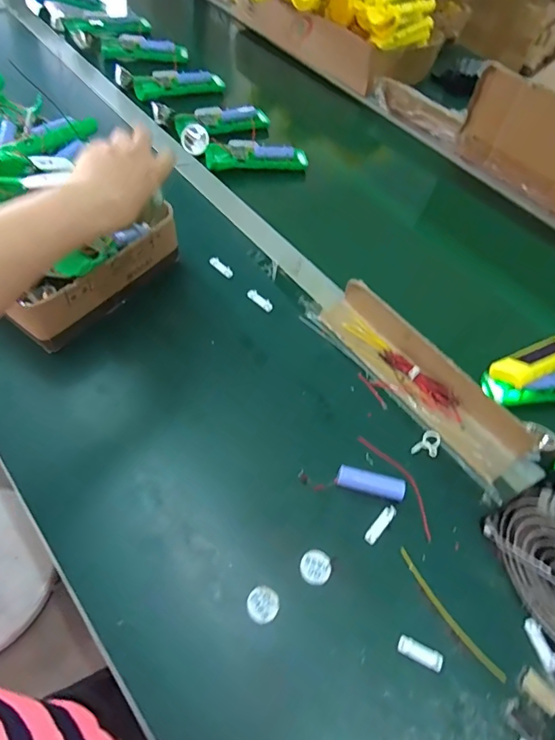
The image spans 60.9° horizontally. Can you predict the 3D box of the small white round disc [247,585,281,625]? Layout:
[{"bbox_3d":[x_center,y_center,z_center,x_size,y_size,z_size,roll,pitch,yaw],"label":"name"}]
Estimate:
[{"bbox_3d":[-0.012,0.202,0.409,0.027,0.004,0.027,3,55,-5],"label":"small white round disc"}]

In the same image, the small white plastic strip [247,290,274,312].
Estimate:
[{"bbox_3d":[-0.022,-0.089,0.601,0.040,0.004,0.016,39,59,18],"label":"small white plastic strip"}]

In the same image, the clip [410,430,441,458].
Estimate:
[{"bbox_3d":[0.162,0.080,0.502,0.023,0.004,0.038,40,60,19],"label":"clip"}]

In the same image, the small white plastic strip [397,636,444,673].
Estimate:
[{"bbox_3d":[0.120,0.237,0.395,0.037,0.004,0.014,25,56,10],"label":"small white plastic strip"}]

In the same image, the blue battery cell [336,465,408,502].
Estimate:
[{"bbox_3d":[0.093,0.114,0.470,0.066,0.016,0.021,15,55,3],"label":"blue battery cell"}]

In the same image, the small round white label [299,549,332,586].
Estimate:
[{"bbox_3d":[0.035,0.178,0.427,0.027,0.004,0.028,3,55,-5],"label":"small round white label"}]

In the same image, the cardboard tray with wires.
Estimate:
[{"bbox_3d":[0.158,-0.001,0.536,0.064,0.044,0.277,-32,65,-26],"label":"cardboard tray with wires"}]

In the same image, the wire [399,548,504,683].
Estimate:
[{"bbox_3d":[0.150,0.213,0.415,0.012,0.004,0.125,-28,62,-23],"label":"wire"}]

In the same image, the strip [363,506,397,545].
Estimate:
[{"bbox_3d":[0.099,0.148,0.452,0.012,0.004,0.044,38,59,18],"label":"strip"}]

